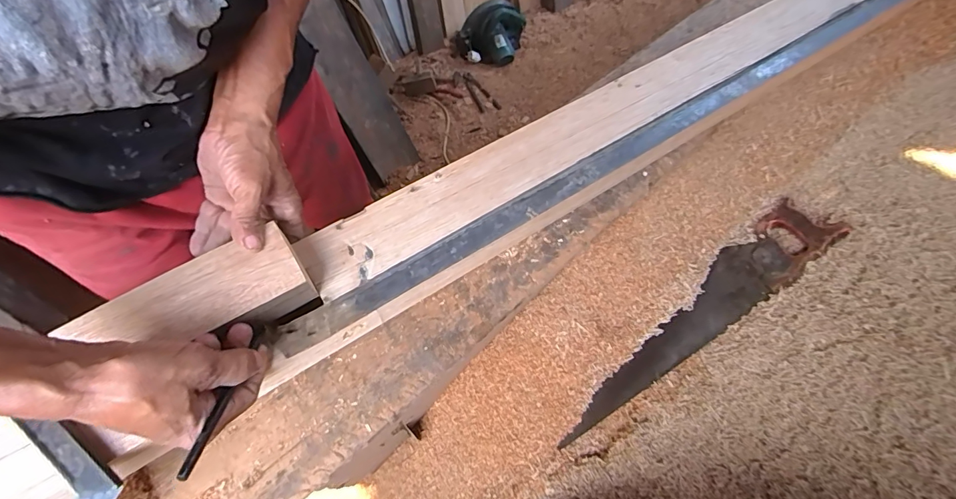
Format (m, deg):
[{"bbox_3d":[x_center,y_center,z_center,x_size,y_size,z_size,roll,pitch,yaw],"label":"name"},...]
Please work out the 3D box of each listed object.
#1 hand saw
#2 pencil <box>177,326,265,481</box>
[{"bbox_3d":[0.347,0.122,0.687,0.520,0.030,0.111,-44,31,3],"label":"hand saw"},{"bbox_3d":[-0.197,0.112,0.332,0.008,0.007,0.138,-4,34,-1],"label":"pencil"}]

